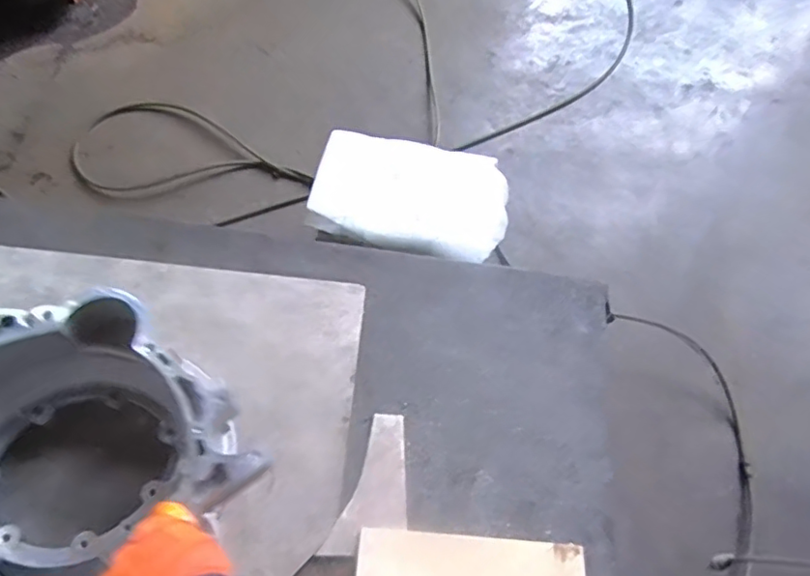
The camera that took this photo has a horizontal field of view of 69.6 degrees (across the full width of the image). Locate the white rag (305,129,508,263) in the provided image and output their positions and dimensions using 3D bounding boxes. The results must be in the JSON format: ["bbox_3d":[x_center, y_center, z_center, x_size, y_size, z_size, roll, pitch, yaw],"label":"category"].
[{"bbox_3d":[0.014,-0.168,1.110,0.364,0.058,0.239,13,64,1],"label":"white rag"}]

